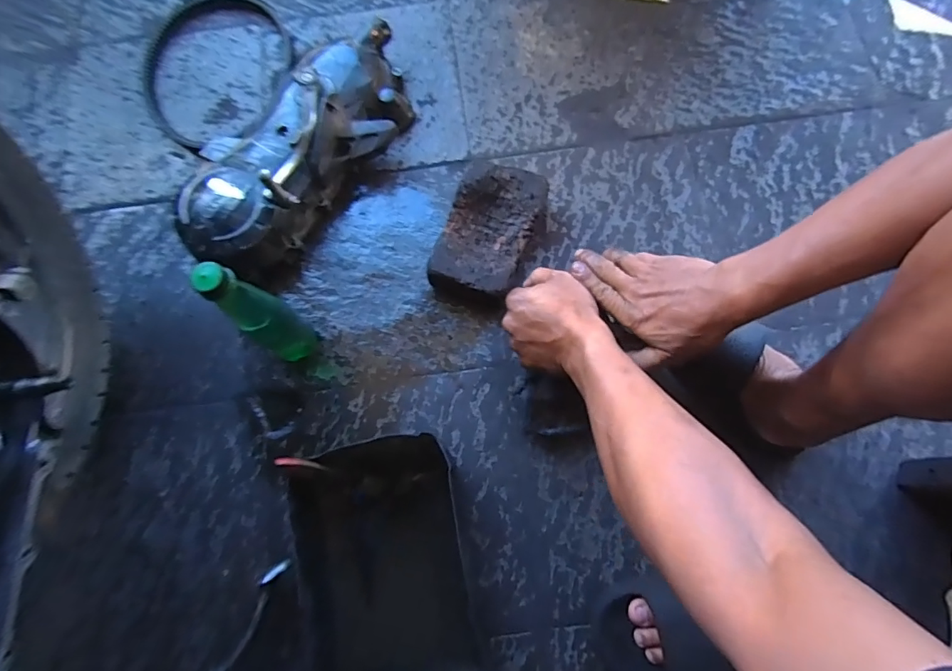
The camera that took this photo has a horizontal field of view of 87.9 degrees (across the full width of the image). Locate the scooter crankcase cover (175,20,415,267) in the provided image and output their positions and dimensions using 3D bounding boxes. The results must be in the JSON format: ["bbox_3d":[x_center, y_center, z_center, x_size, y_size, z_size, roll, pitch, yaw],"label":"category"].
[{"bbox_3d":[-0.235,-0.263,0.668,0.175,0.090,0.407,38,79,11],"label":"scooter crankcase cover"}]

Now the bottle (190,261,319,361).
[{"bbox_3d":[-0.228,-0.017,0.533,0.051,0.224,0.054,36,79,11],"label":"bottle"}]

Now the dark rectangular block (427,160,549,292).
[{"bbox_3d":[0.019,-0.131,0.641,0.109,0.061,0.169,18,76,7],"label":"dark rectangular block"}]

